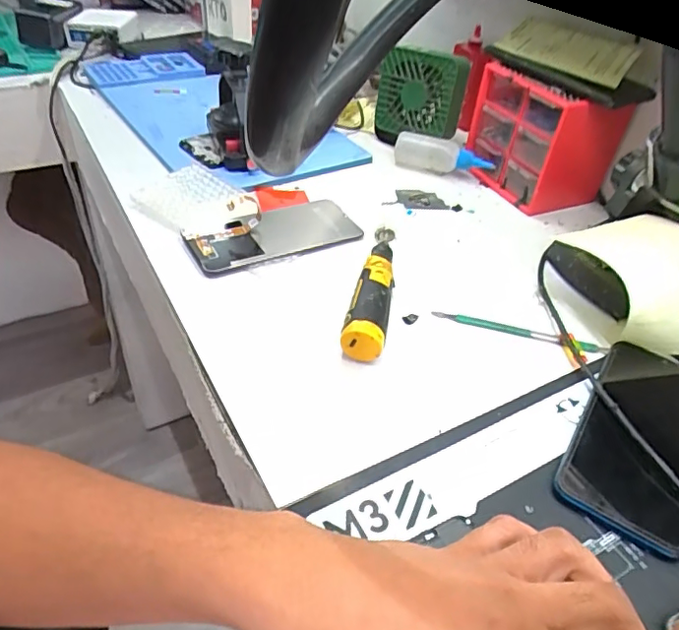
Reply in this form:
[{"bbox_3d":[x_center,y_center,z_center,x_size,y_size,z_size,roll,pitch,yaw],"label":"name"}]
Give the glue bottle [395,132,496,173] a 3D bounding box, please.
[{"bbox_3d":[0.123,-0.190,0.651,0.112,0.038,0.032,12,42,6],"label":"glue bottle"}]

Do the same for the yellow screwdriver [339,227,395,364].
[{"bbox_3d":[0.032,-0.029,0.457,0.030,0.029,0.168,12,42,5],"label":"yellow screwdriver"}]

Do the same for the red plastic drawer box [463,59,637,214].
[{"bbox_3d":[0.213,-0.196,0.602,0.081,0.120,0.147,-16,47,-23],"label":"red plastic drawer box"}]

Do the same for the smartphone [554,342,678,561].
[{"bbox_3d":[0.201,0.077,0.363,0.071,0.015,0.159,28,46,21],"label":"smartphone"}]

